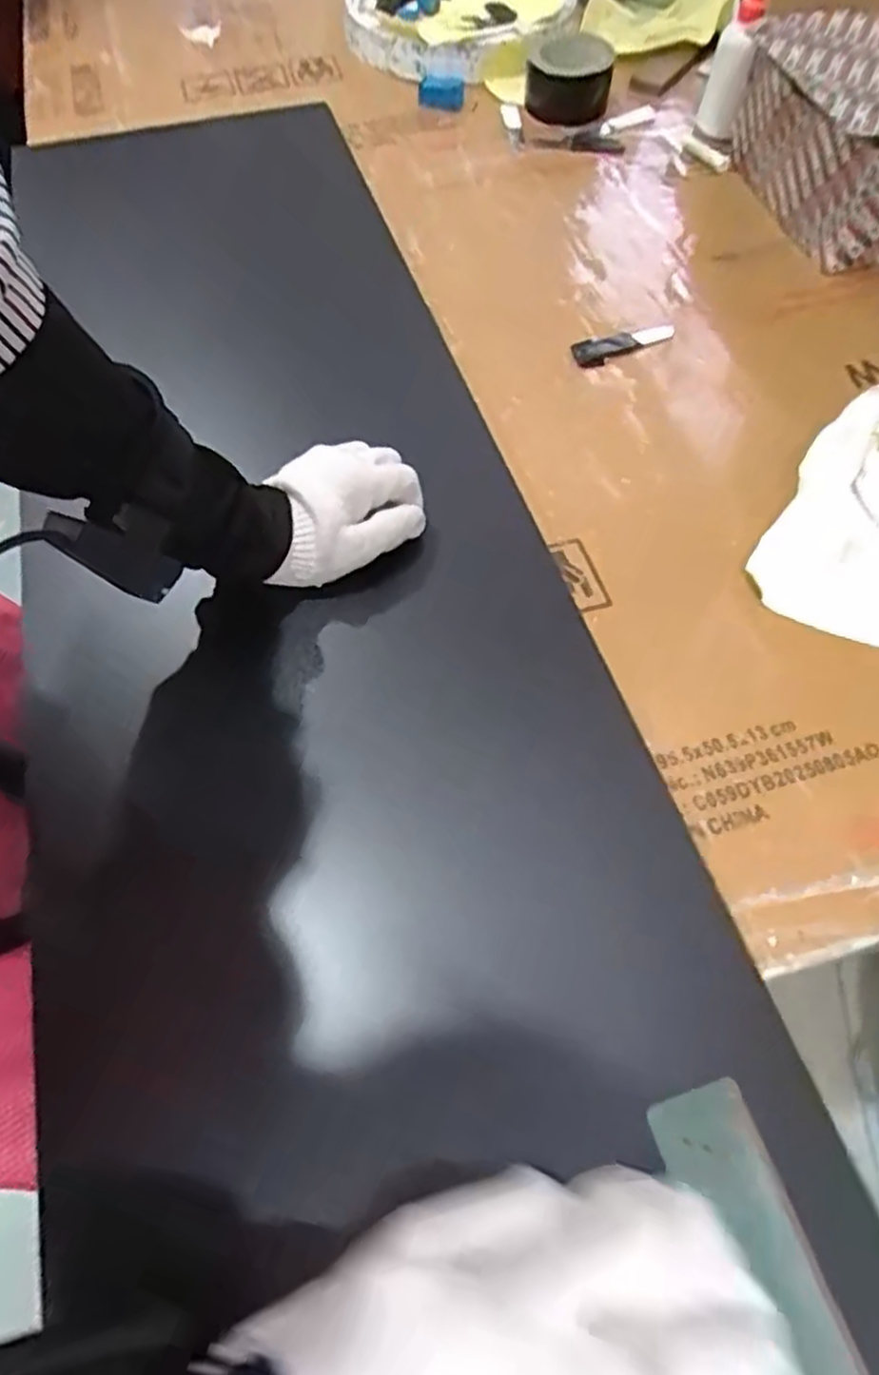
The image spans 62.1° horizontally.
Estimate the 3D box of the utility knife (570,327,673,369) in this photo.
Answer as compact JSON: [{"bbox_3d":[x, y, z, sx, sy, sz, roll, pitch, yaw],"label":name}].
[{"bbox_3d":[0.155,-0.291,0.619,0.084,0.017,0.022,-20,62,-9],"label":"utility knife"}]

